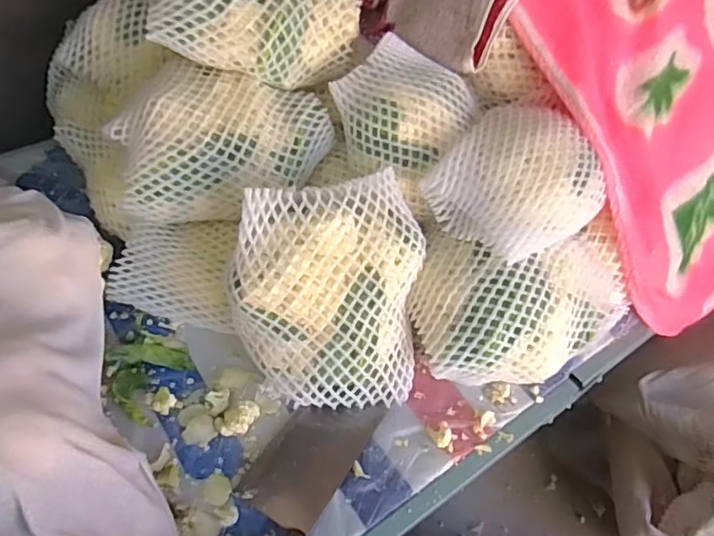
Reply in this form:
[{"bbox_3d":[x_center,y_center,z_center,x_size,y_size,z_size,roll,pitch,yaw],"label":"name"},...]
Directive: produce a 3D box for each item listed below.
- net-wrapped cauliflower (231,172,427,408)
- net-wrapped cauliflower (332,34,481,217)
[{"bbox_3d":[-0.035,0.027,0.639,0.209,0.241,0.145,-6,6,-12],"label":"net-wrapped cauliflower"},{"bbox_3d":[0.059,-0.171,0.662,0.152,0.115,0.136,34,55,23],"label":"net-wrapped cauliflower"}]

